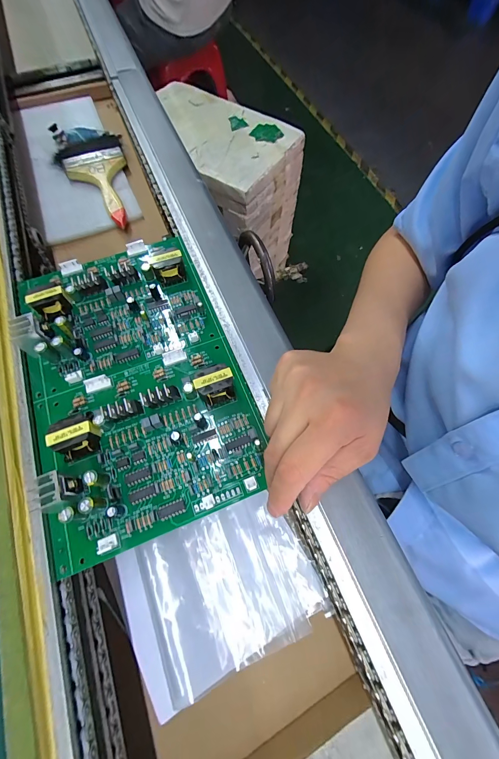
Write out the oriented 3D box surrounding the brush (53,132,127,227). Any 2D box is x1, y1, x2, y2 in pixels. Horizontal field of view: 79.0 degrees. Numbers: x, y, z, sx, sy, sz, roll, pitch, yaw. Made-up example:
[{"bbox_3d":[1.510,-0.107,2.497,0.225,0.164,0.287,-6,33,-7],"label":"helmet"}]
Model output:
[{"bbox_3d":[-0.237,-0.304,0.466,0.100,0.021,0.198,-17,68,-7],"label":"brush"}]

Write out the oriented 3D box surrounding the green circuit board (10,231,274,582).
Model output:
[{"bbox_3d":[-0.098,-0.012,0.247,0.162,0.023,0.255,-20,68,-9],"label":"green circuit board"}]

